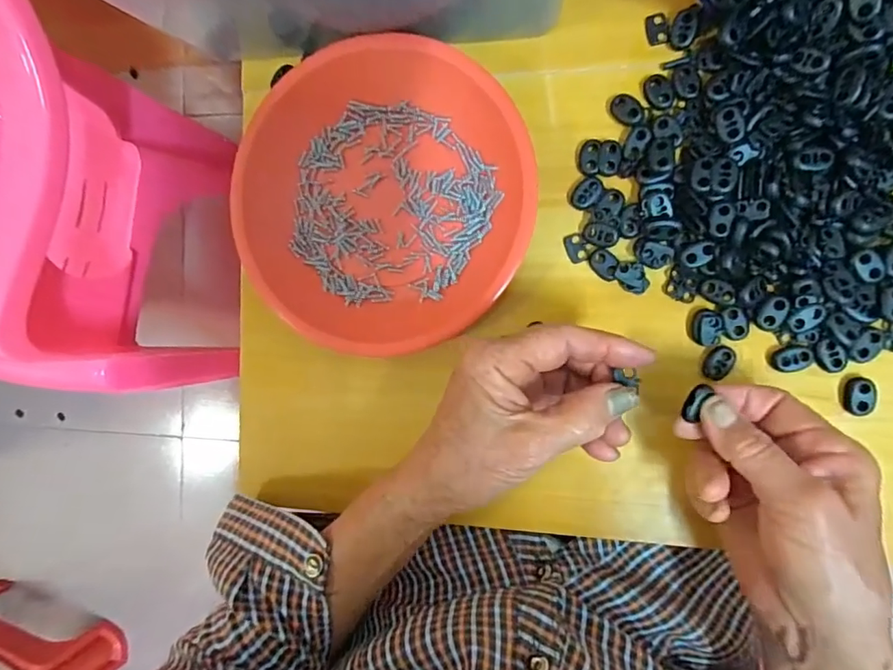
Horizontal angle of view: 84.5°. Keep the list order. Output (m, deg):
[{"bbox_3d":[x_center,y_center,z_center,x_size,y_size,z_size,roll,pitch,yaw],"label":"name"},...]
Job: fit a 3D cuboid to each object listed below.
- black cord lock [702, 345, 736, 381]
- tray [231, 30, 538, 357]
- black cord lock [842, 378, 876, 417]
[{"bbox_3d":[0.164,0.017,0.297,0.015,0.006,0.021,21,95,7],"label":"black cord lock"},{"bbox_3d":[-0.043,-0.089,0.319,0.184,0.028,0.196,0,92,8],"label":"tray"},{"bbox_3d":[0.237,0.035,0.283,0.013,0.006,0.021,9,93,8],"label":"black cord lock"}]

